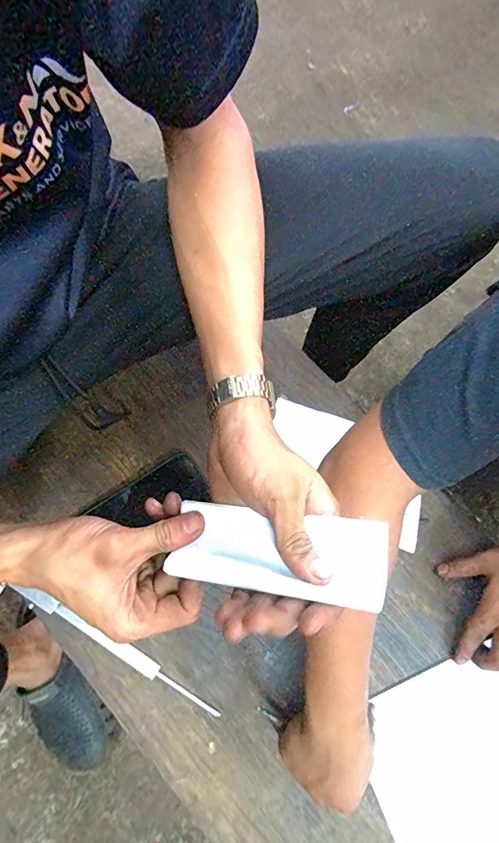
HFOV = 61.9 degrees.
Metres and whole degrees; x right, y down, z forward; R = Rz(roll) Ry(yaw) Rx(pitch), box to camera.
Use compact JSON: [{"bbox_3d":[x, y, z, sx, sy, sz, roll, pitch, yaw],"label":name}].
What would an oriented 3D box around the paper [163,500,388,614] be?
[{"bbox_3d":[0.013,0.081,0.262,0.135,0.011,0.050,-2,76,25],"label":"paper"}]

